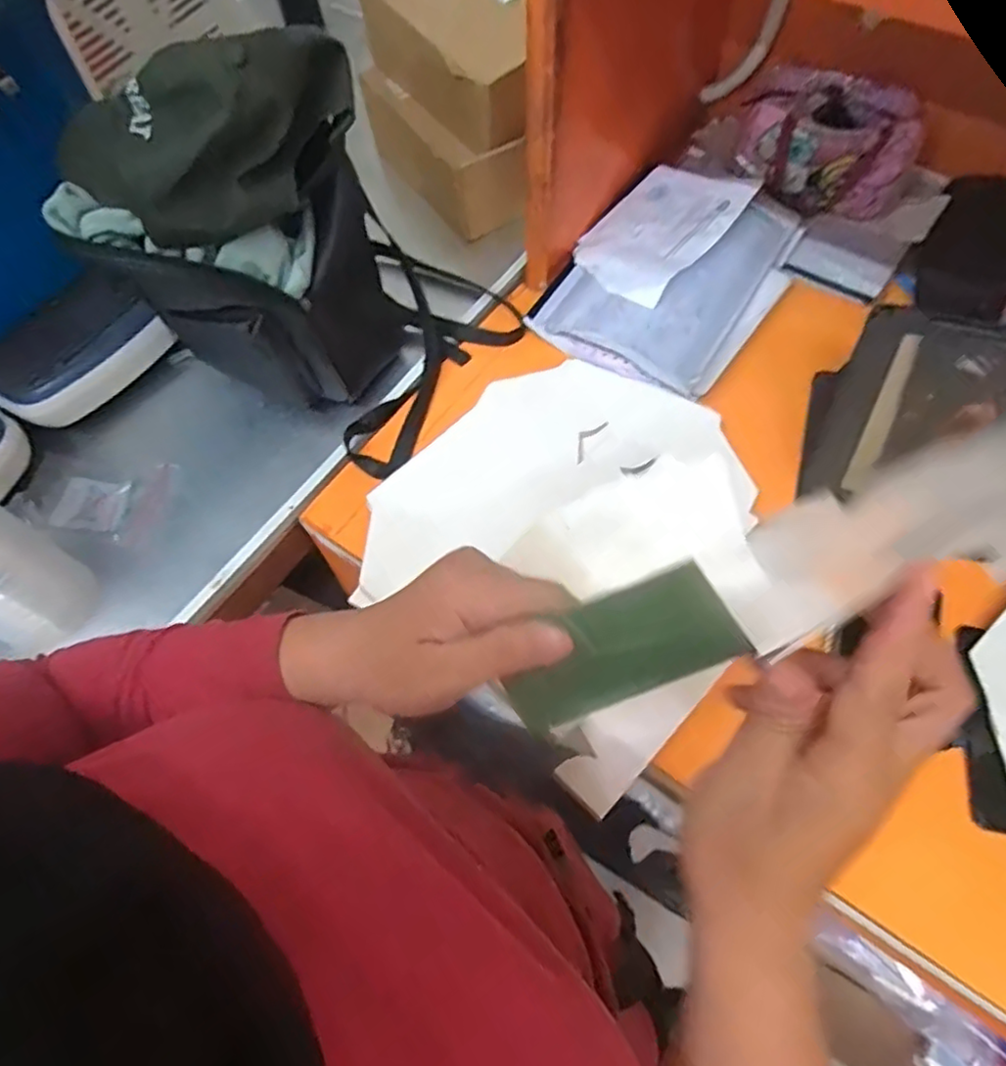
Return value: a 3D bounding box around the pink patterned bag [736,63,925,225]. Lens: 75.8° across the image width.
[{"bbox_3d":[0.384,-0.473,0.774,0.195,0.103,0.143,15,65,10],"label":"pink patterned bag"}]

